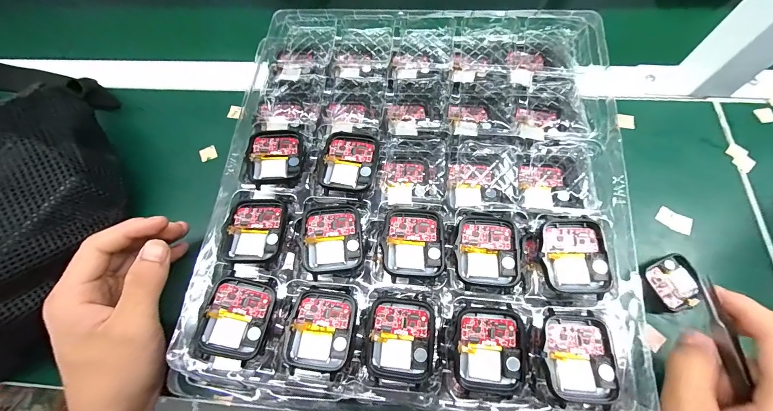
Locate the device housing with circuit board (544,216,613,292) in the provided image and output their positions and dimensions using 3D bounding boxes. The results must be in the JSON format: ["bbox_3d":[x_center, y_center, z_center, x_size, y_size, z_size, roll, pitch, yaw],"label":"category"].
[{"bbox_3d":[0.111,0.029,0.193,0.038,0.010,0.042,1,68,4],"label":"device housing with circuit board"}]

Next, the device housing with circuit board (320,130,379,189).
[{"bbox_3d":[-0.025,-0.030,0.223,0.037,0.007,0.043,9,68,7],"label":"device housing with circuit board"}]

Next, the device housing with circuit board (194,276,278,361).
[{"bbox_3d":[-0.088,0.066,0.193,0.036,0.007,0.044,16,75,-8],"label":"device housing with circuit board"}]

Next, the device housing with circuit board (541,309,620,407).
[{"bbox_3d":[0.104,0.083,0.178,0.037,0.006,0.045,0,68,3],"label":"device housing with circuit board"}]

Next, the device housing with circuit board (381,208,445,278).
[{"bbox_3d":[0.017,0.022,0.203,0.037,0.007,0.043,1,68,4],"label":"device housing with circuit board"}]

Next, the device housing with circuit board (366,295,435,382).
[{"bbox_3d":[0.008,0.076,0.185,0.036,0.011,0.043,7,68,6],"label":"device housing with circuit board"}]

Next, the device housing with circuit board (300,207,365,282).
[{"bbox_3d":[-0.033,0.020,0.206,0.037,0.009,0.043,-8,67,0],"label":"device housing with circuit board"}]

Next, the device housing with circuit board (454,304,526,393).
[{"bbox_3d":[0.057,0.080,0.182,0.036,0.011,0.043,5,68,5],"label":"device housing with circuit board"}]

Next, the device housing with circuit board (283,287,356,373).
[{"bbox_3d":[-0.037,0.072,0.189,0.036,0.008,0.043,7,68,6],"label":"device housing with circuit board"}]

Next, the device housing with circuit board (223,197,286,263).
[{"bbox_3d":[-0.084,0.017,0.215,0.036,0.016,0.043,0,68,3],"label":"device housing with circuit board"}]

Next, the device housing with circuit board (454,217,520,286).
[{"bbox_3d":[0.062,0.027,0.202,0.037,0.006,0.043,5,68,5],"label":"device housing with circuit board"}]

